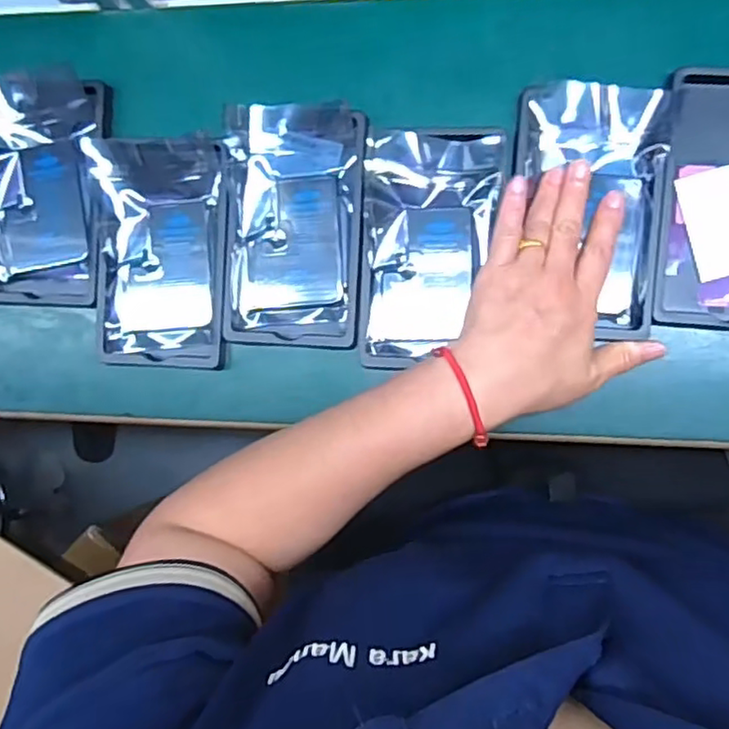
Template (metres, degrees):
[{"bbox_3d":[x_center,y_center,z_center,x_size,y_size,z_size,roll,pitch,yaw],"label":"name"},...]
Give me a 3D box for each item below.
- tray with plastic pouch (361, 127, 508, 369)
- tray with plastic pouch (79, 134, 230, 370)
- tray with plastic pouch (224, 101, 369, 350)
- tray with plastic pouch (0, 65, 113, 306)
[{"bbox_3d":[0.045,-0.078,0.422,0.088,0.011,0.156,2,93,8],"label":"tray with plastic pouch"},{"bbox_3d":[-0.144,-0.077,0.444,0.094,0.017,0.157,-1,92,8],"label":"tray with plastic pouch"},{"bbox_3d":[-0.048,-0.095,0.438,0.094,0.017,0.161,2,93,8],"label":"tray with plastic pouch"},{"bbox_3d":[-0.234,-0.128,0.455,0.100,0.016,0.164,0,92,8],"label":"tray with plastic pouch"}]

